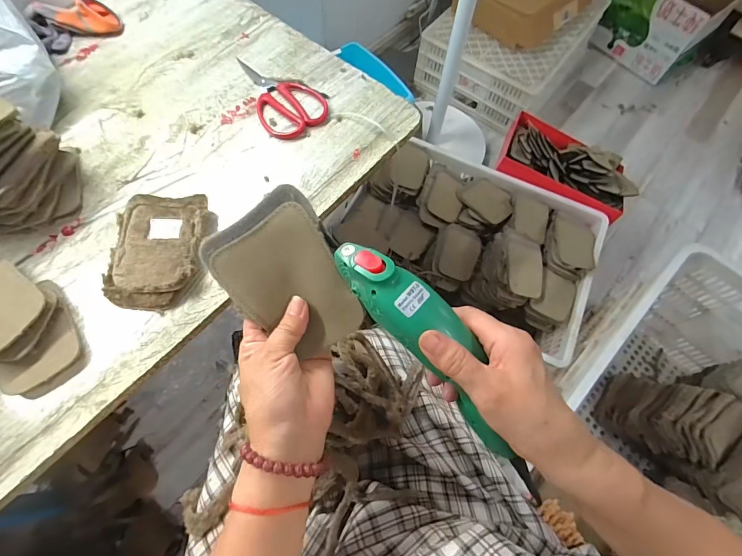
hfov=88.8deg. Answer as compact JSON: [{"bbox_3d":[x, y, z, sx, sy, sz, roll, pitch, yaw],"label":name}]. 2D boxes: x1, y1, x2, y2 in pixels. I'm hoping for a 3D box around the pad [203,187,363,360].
[{"bbox_3d":[-0.064,0.002,0.302,0.091,0.007,0.124,-34,101,5],"label":"pad"}]

